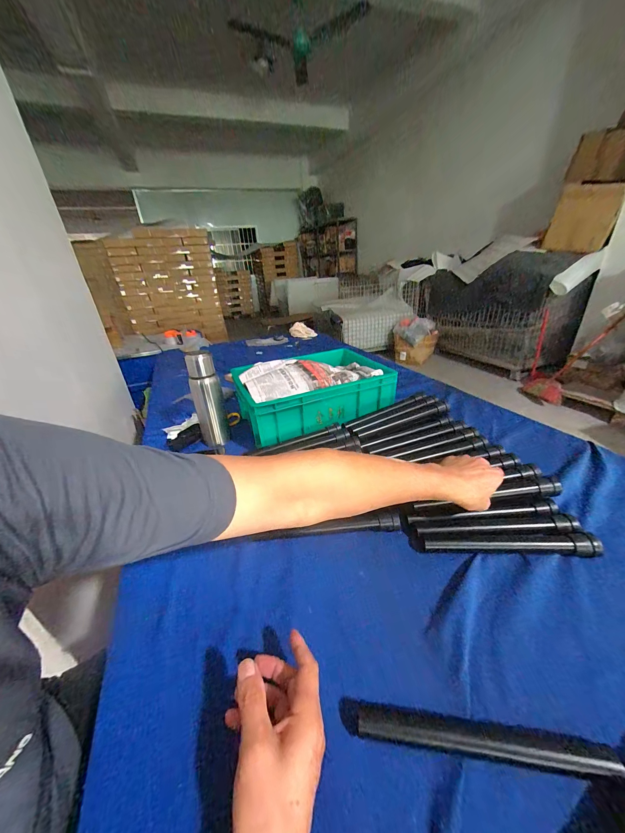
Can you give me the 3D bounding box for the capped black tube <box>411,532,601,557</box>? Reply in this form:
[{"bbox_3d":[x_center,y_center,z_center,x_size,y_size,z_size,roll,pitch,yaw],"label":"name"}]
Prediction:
[{"bbox_3d":[0.291,0.193,0.440,0.259,0.026,0.028,-1,28,5],"label":"capped black tube"}]

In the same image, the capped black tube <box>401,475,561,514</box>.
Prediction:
[{"bbox_3d":[0.291,0.142,0.493,0.252,0.028,0.030,-12,28,1],"label":"capped black tube"}]

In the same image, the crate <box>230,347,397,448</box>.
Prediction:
[{"bbox_3d":[0.011,-0.089,0.836,0.458,0.116,0.313,-19,31,-25],"label":"crate"}]

